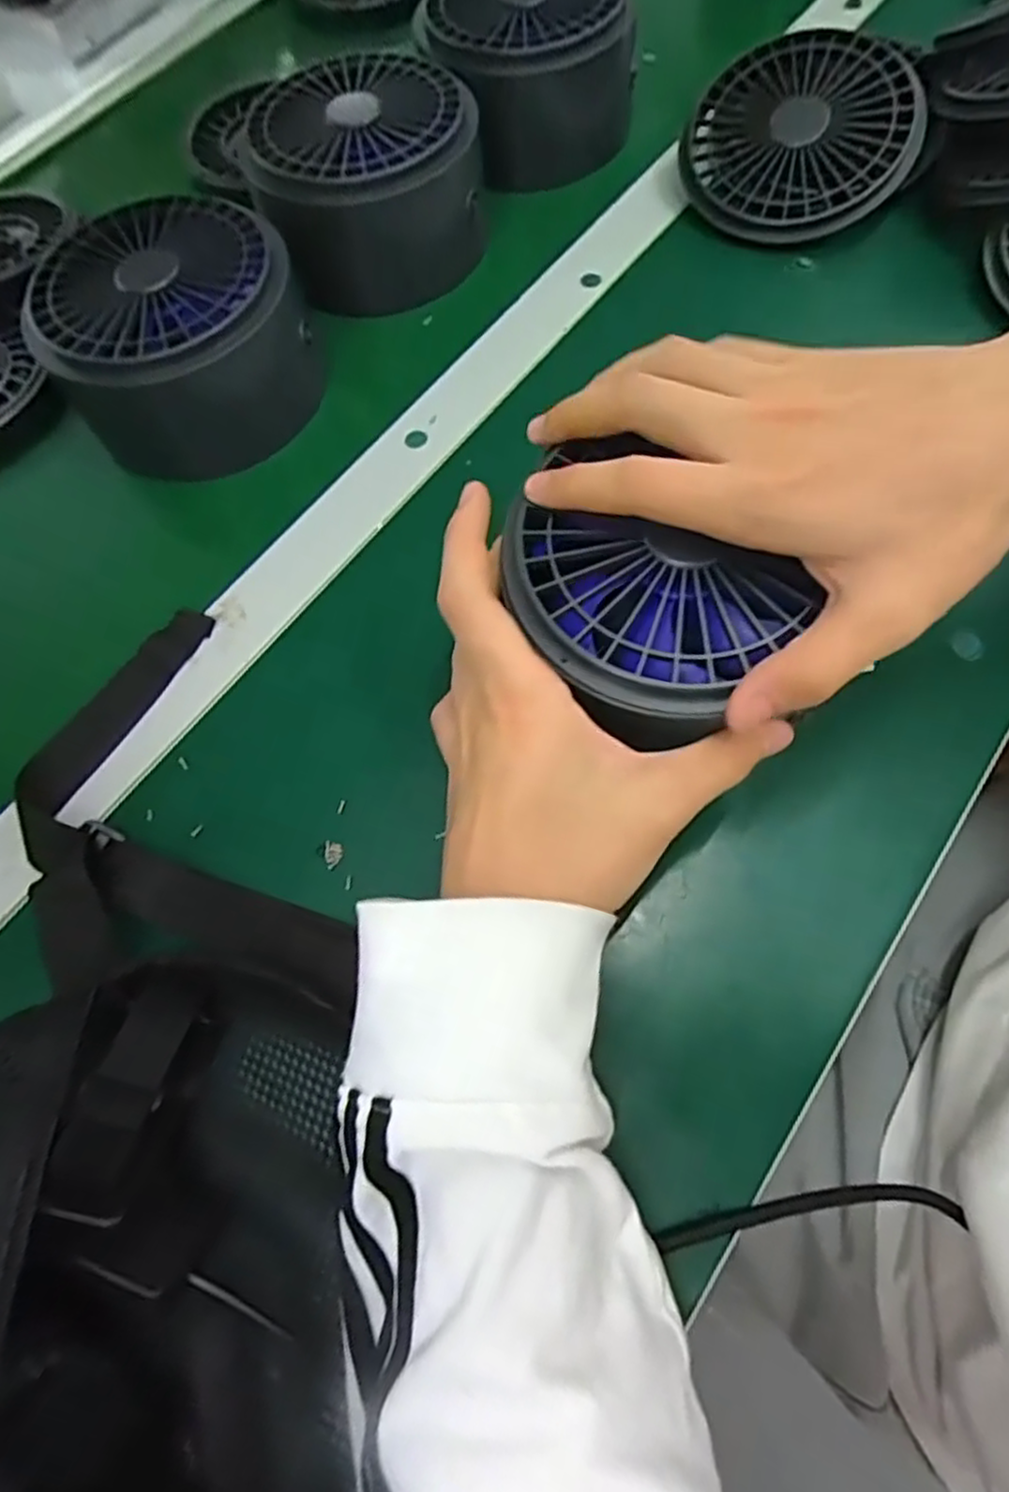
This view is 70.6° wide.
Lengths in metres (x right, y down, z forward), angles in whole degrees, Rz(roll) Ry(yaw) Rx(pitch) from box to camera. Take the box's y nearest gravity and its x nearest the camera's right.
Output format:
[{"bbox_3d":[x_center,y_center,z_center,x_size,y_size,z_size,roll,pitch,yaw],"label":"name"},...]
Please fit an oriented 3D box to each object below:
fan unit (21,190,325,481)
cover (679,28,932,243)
[{"bbox_3d":[-0.175,-0.219,0.385,0.127,0.065,0.129,-1,67,3],"label":"fan unit"},{"bbox_3d":[0.174,-0.357,0.421,0.129,0.017,0.117,8,92,14],"label":"cover"}]

